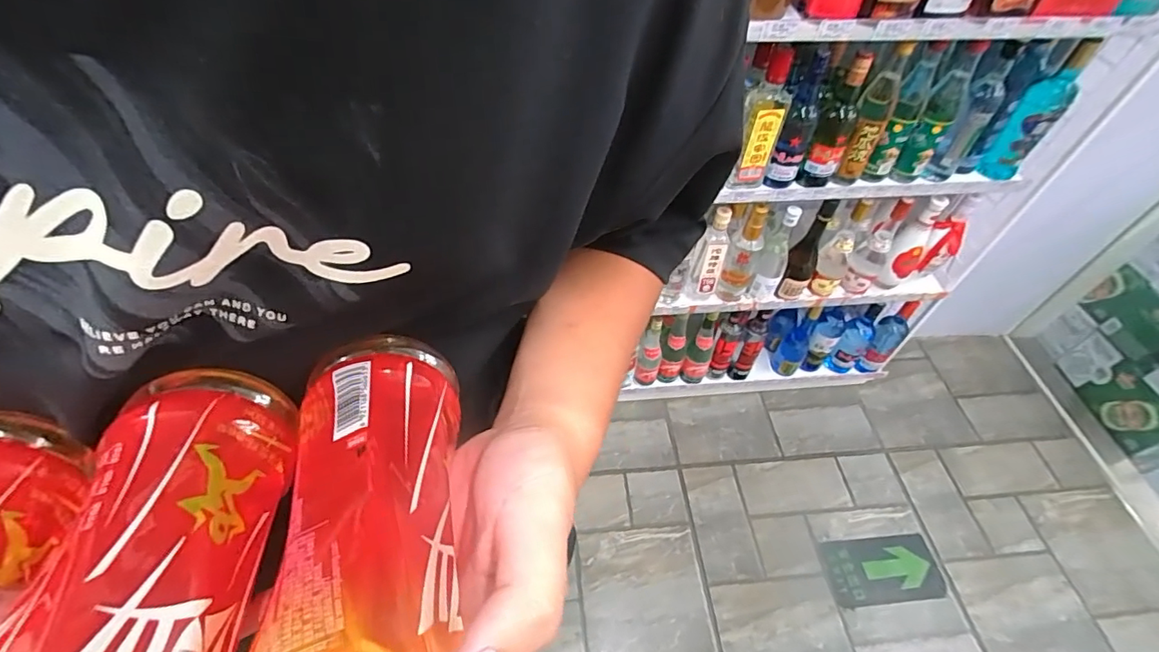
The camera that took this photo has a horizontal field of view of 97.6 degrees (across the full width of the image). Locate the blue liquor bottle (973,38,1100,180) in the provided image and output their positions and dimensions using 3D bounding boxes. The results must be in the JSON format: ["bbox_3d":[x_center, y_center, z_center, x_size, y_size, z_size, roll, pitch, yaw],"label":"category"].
[{"bbox_3d":[0.853,-0.388,0.956,0.081,0.245,0.061,36,59,21],"label":"blue liquor bottle"}]

